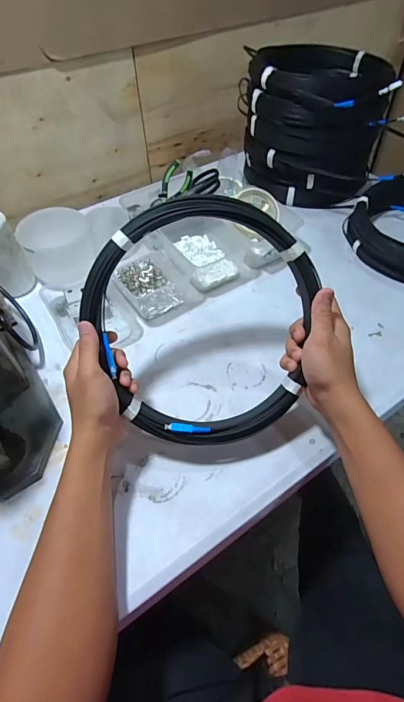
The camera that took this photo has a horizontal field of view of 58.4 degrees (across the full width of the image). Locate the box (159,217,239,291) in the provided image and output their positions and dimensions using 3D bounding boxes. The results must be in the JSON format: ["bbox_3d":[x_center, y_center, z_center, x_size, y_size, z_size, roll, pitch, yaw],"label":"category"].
[{"bbox_3d":[0.003,-0.188,0.699,0.114,0.047,0.158,-22,53,-15],"label":"box"}]

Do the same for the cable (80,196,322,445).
[{"bbox_3d":[-0.006,-0.032,0.414,0.257,0.019,0.274,0,97,-2],"label":"cable"}]

